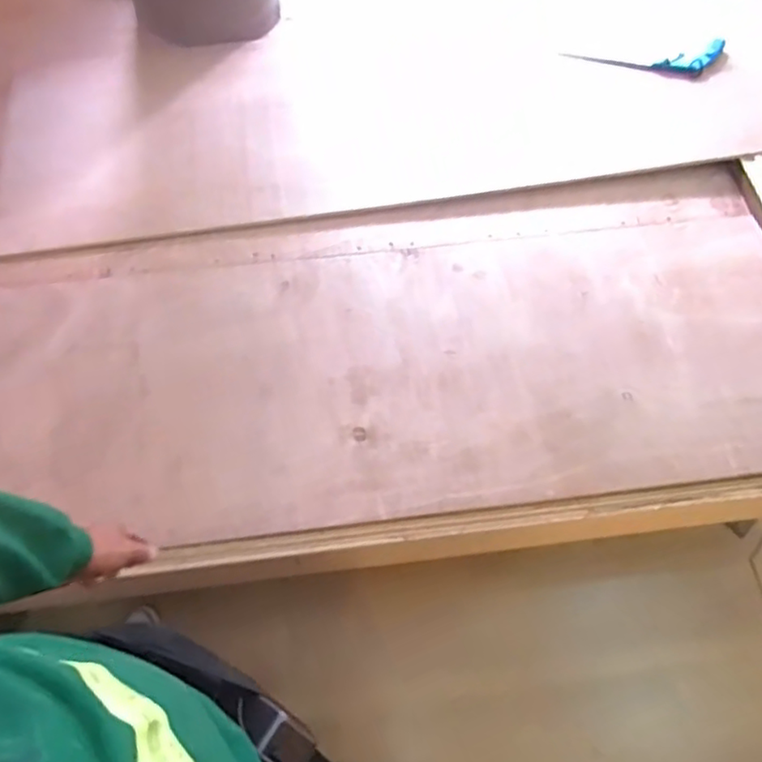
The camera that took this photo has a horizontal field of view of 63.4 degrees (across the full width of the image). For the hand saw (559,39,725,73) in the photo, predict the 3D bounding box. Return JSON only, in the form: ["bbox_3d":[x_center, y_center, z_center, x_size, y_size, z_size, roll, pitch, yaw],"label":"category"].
[{"bbox_3d":[0.640,-0.806,1.542,0.383,0.028,0.114,12,63,24],"label":"hand saw"}]

